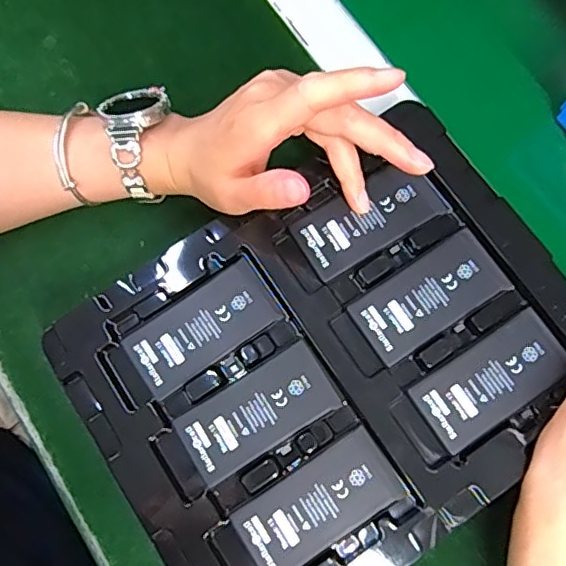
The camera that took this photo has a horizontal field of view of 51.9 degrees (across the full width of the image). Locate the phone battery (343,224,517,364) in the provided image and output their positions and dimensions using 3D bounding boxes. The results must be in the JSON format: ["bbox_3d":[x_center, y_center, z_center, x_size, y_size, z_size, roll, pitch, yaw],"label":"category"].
[{"bbox_3d":[0.085,0.008,0.340,0.087,0.004,0.043,-33,78,-6],"label":"phone battery"}]

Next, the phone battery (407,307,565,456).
[{"bbox_3d":[0.118,0.055,0.328,0.086,0.004,0.043,-33,78,-6],"label":"phone battery"}]

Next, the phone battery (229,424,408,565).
[{"bbox_3d":[0.019,0.121,0.315,0.087,0.004,0.043,-33,78,-6],"label":"phone battery"}]

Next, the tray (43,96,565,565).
[{"bbox_3d":[0.029,0.044,0.330,0.270,0.013,0.215,-35,78,-6],"label":"tray"}]

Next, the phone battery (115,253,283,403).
[{"bbox_3d":[-0.048,0.027,0.340,0.088,0.004,0.044,-35,78,-6],"label":"phone battery"}]

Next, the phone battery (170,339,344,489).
[{"bbox_3d":[-0.014,0.073,0.327,0.088,0.004,0.042,-31,77,-6],"label":"phone battery"}]

